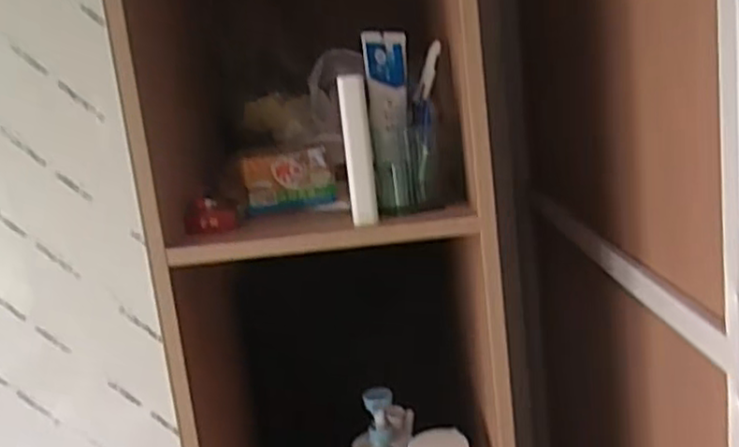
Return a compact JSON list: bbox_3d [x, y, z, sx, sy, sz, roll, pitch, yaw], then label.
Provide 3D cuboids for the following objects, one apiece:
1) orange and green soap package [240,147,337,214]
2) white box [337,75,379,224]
[{"bbox_3d":[-0.098,-0.053,0.855,0.110,0.068,0.020,-10,11,-16],"label":"orange and green soap package"},{"bbox_3d":[-0.011,-0.074,0.710,0.028,0.149,0.018,-7,10,-1],"label":"white box"}]

